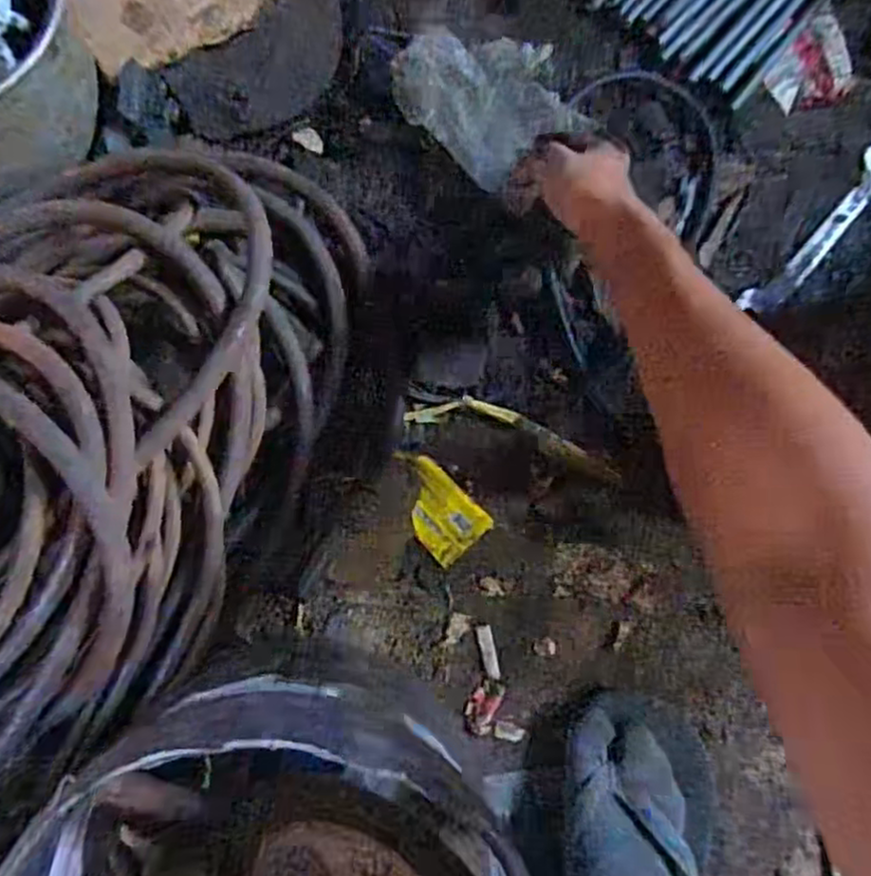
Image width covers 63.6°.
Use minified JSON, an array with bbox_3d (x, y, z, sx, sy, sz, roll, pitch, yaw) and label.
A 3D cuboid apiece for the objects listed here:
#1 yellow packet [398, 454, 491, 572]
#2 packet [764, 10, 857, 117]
[{"bbox_3d":[-0.003,0.056,0.578,0.053,0.010,0.093,-43,87,-10],"label":"yellow packet"},{"bbox_3d":[0.361,-0.353,0.676,0.097,0.015,0.073,-33,86,-9],"label":"packet"}]

